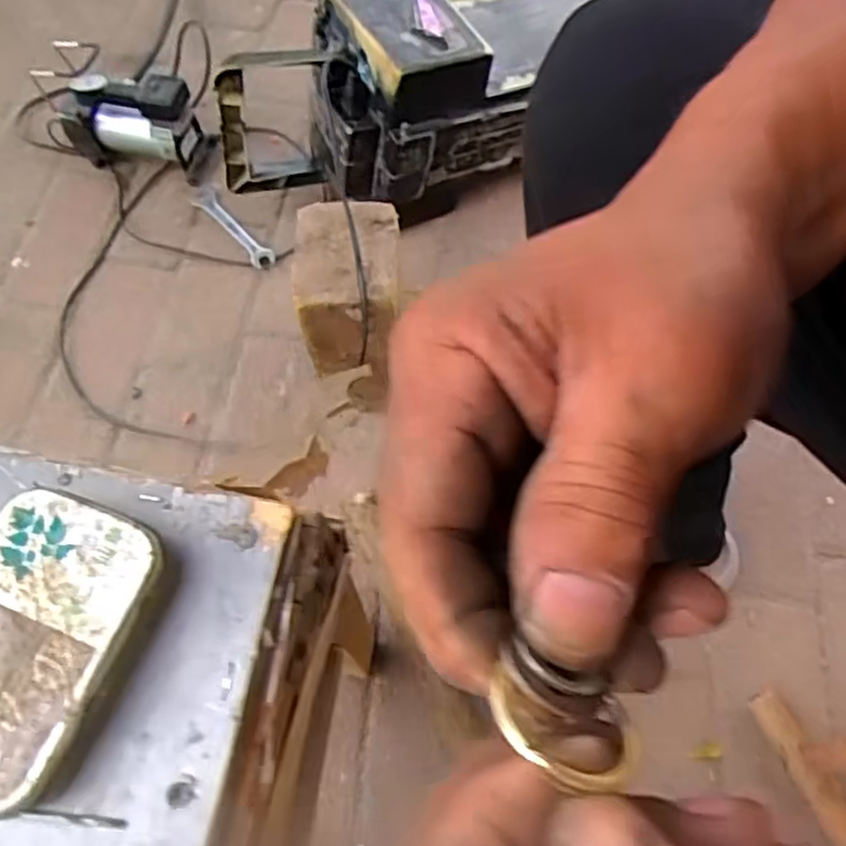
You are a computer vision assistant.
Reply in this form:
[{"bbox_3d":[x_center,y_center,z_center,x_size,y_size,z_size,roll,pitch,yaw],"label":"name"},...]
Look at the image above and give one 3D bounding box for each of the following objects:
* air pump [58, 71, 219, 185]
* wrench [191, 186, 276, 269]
[{"bbox_3d":[-0.347,-0.358,0.892,0.163,0.115,0.062,9,67,5],"label":"air pump"},{"bbox_3d":[-0.226,-0.234,0.883,0.030,0.008,0.144,-38,71,-14],"label":"wrench"}]

